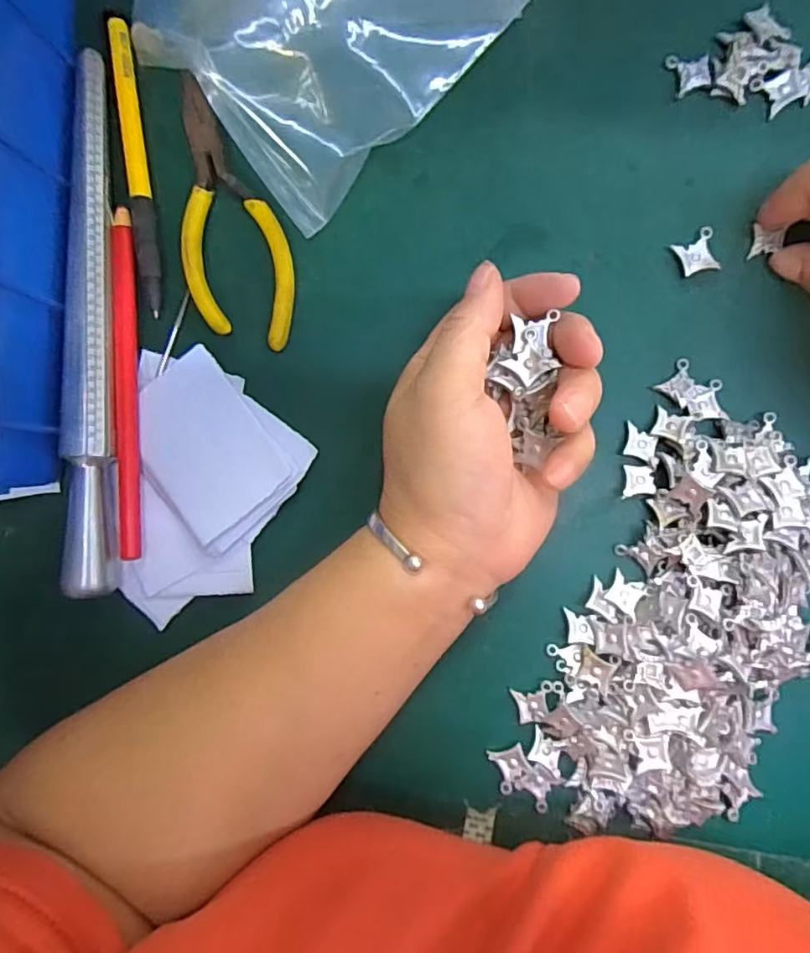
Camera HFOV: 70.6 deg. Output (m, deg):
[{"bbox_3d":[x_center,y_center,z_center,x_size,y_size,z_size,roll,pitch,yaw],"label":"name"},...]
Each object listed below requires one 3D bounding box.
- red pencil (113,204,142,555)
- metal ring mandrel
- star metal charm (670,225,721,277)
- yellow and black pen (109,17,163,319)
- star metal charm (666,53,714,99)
[{"bbox_3d":[-0.125,-0.042,0.255,0.008,0.010,0.154,-2,89,3],"label":"red pencil"},{"bbox_3d":[-0.137,-0.066,0.253,0.020,0.017,0.233,1,90,3],"label":"metal ring mandrel"},{"bbox_3d":[0.128,-0.096,0.247,0.018,0.004,0.018,-26,88,3],"label":"star metal charm"},{"bbox_3d":[-0.121,-0.139,0.258,0.010,0.007,0.129,-8,89,3],"label":"yellow and black pen"},{"bbox_3d":[0.124,-0.176,0.247,0.016,0.004,0.018,-16,89,3],"label":"star metal charm"}]

